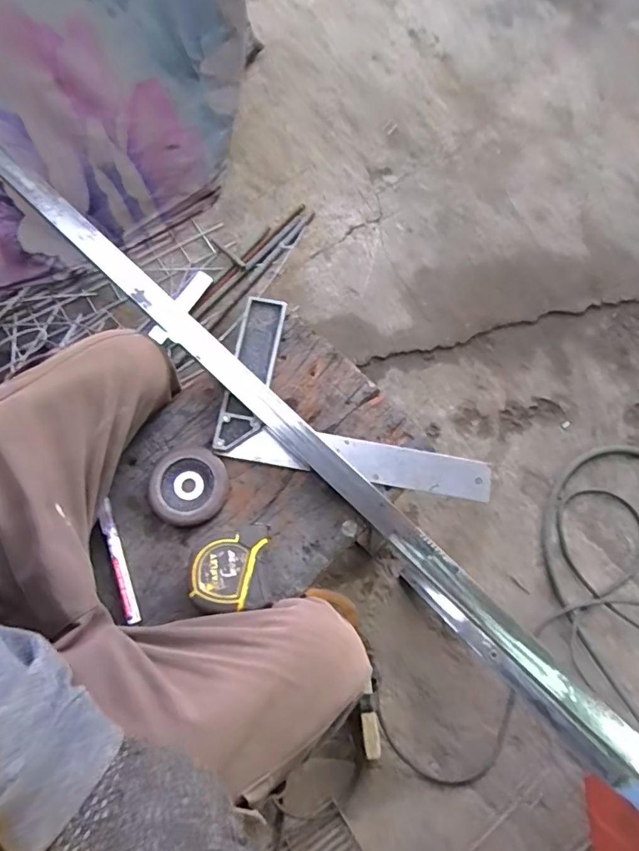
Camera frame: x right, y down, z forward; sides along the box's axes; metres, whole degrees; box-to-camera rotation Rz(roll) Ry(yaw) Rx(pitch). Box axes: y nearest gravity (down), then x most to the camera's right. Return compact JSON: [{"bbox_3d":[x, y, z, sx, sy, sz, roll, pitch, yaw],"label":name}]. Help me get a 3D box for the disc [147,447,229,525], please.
[{"bbox_3d":[-0.137,0.063,0.513,0.079,0.015,0.078,0,76,-2],"label":"disc"}]

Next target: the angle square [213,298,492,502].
[{"bbox_3d":[0.047,-0.030,0.549,0.294,0.022,0.184,11,76,1],"label":"angle square"}]

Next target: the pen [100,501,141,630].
[{"bbox_3d":[-0.199,0.134,0.489,0.014,0.017,0.123,-20,78,-6],"label":"pen"}]

